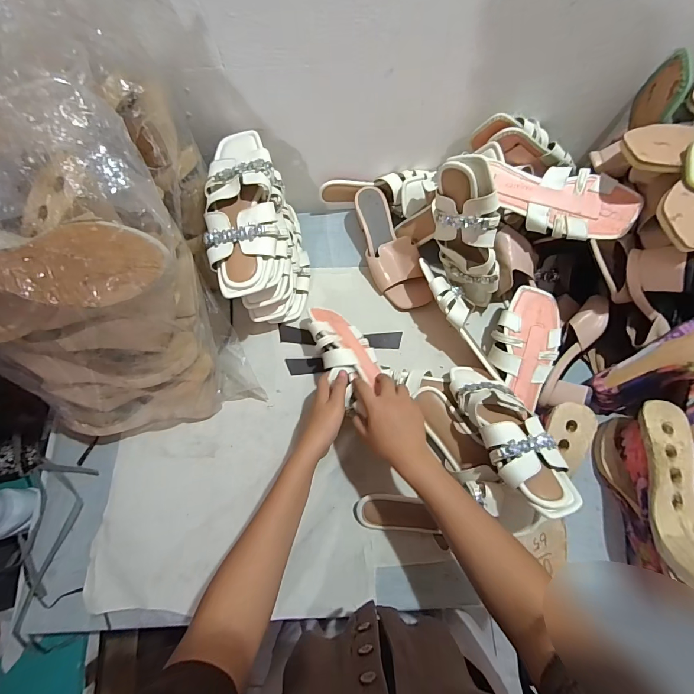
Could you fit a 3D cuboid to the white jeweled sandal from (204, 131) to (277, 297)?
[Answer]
[{"bbox_3d":[-0.154,-0.199,0.509,0.100,0.056,0.250,-4,71,0],"label":"white jeweled sandal"}]

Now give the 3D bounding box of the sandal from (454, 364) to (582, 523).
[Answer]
[{"bbox_3d":[0.218,0.105,0.483,0.087,0.056,0.245,-16,43,-4],"label":"sandal"}]

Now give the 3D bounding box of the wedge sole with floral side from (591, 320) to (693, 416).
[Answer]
[{"bbox_3d":[0.453,0.024,0.478,0.079,0.232,0.087,-7,64,-47],"label":"wedge sole with floral side"}]

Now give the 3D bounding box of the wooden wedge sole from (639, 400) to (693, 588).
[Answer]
[{"bbox_3d":[0.420,0.183,0.432,0.079,0.042,0.234,-2,71,1],"label":"wooden wedge sole"}]

